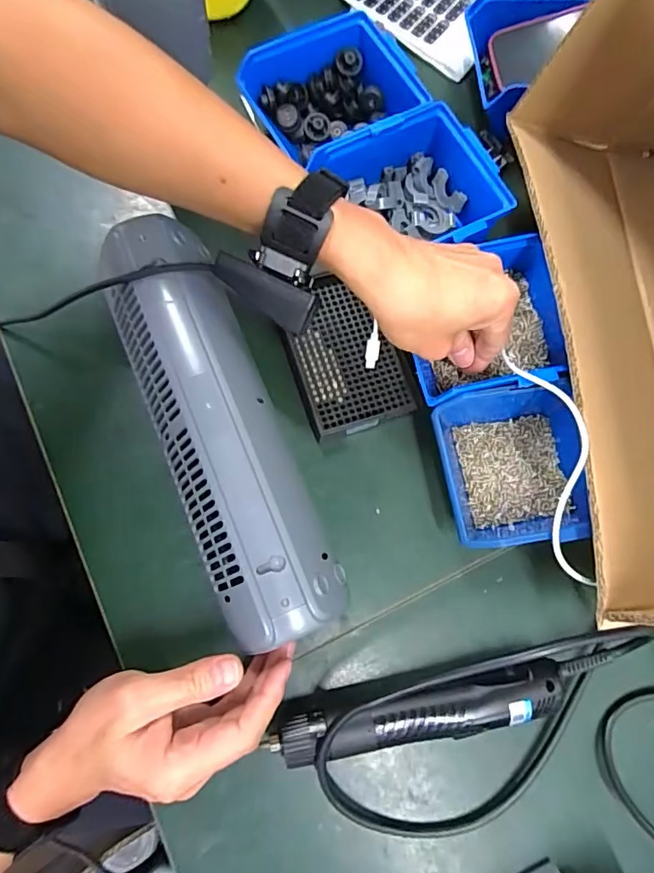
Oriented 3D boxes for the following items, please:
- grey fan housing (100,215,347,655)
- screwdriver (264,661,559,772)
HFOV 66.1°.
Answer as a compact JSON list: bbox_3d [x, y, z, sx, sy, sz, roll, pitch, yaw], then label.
[{"bbox_3d":[-0.081,-0.002,0.356,0.091,0.081,0.290,-23,77,-5],"label":"grey fan housing"},{"bbox_3d":[0.062,0.193,0.351,0.202,0.032,0.036,-10,77,-7],"label":"screwdriver"}]

